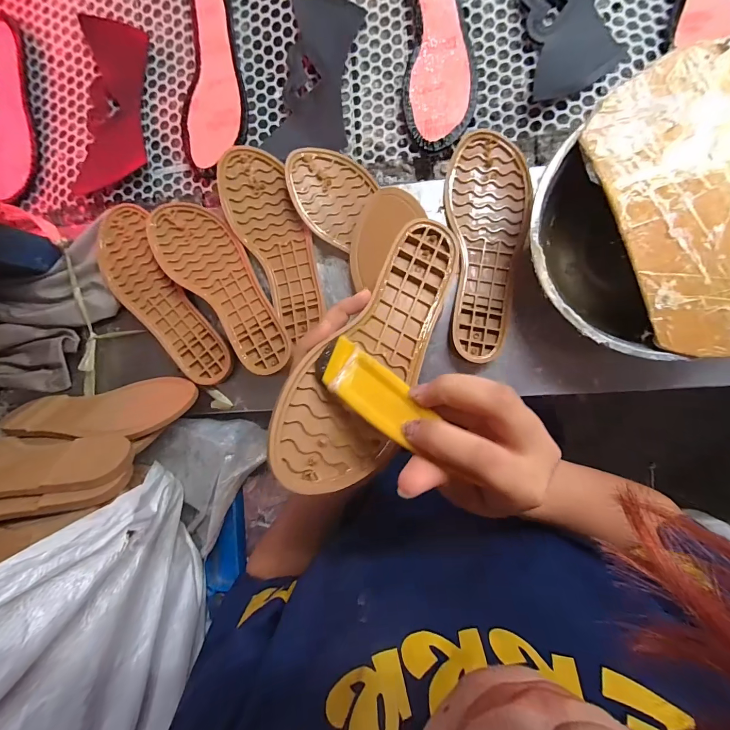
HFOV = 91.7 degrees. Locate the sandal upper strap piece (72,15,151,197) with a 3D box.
[{"bbox_3d":[-0.314,-0.320,0.443,0.084,0.012,0.208,5,94,6],"label":"sandal upper strap piece"}]

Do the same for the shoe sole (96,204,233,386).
[{"bbox_3d":[-0.238,-0.076,0.408,0.076,0.025,0.233,-33,89,8],"label":"shoe sole"}]

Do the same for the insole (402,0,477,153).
[{"bbox_3d":[0.079,-0.350,0.393,0.076,0.022,0.220,-5,93,7],"label":"insole"}]

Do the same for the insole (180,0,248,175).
[{"bbox_3d":[-0.190,-0.348,0.426,0.081,0.016,0.217,-8,93,7],"label":"insole"}]

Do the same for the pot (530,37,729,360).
[{"bbox_3d":[0.280,-0.130,0.315,0.244,0.065,0.241,0,94,7],"label":"pot"}]

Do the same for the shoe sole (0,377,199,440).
[{"bbox_3d":[-0.300,0.052,0.392,0.221,0.081,0.015,-5,128,10],"label":"shoe sole"}]

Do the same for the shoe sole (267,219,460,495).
[{"bbox_3d":[0.012,-0.020,0.256,0.081,0.022,0.226,34,64,-20],"label":"shoe sole"}]

